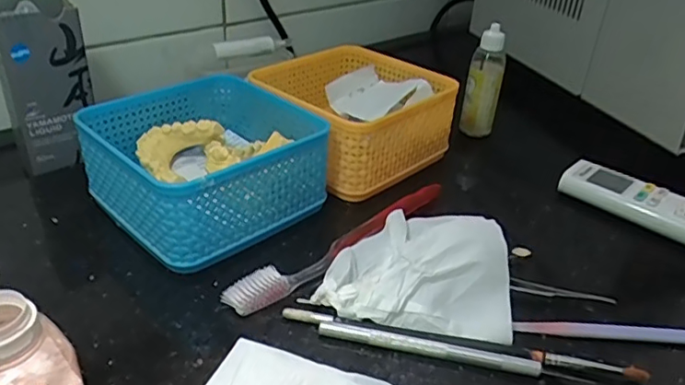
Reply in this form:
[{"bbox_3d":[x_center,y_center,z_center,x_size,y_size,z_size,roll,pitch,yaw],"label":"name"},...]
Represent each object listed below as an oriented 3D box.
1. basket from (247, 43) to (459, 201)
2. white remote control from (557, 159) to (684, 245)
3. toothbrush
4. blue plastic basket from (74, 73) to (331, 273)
[{"bbox_3d":[0.007,-0.066,0.471,0.130,0.063,0.132,-26,43,-38],"label":"basket"},{"bbox_3d":[0.264,0.019,0.445,0.180,0.022,0.040,29,40,33],"label":"white remote control"},{"bbox_3d":[0.006,0.031,0.365,0.184,0.017,0.021,-24,42,-37],"label":"toothbrush"},{"bbox_3d":[-0.094,-0.021,0.394,0.129,0.066,0.129,30,41,34],"label":"blue plastic basket"}]

